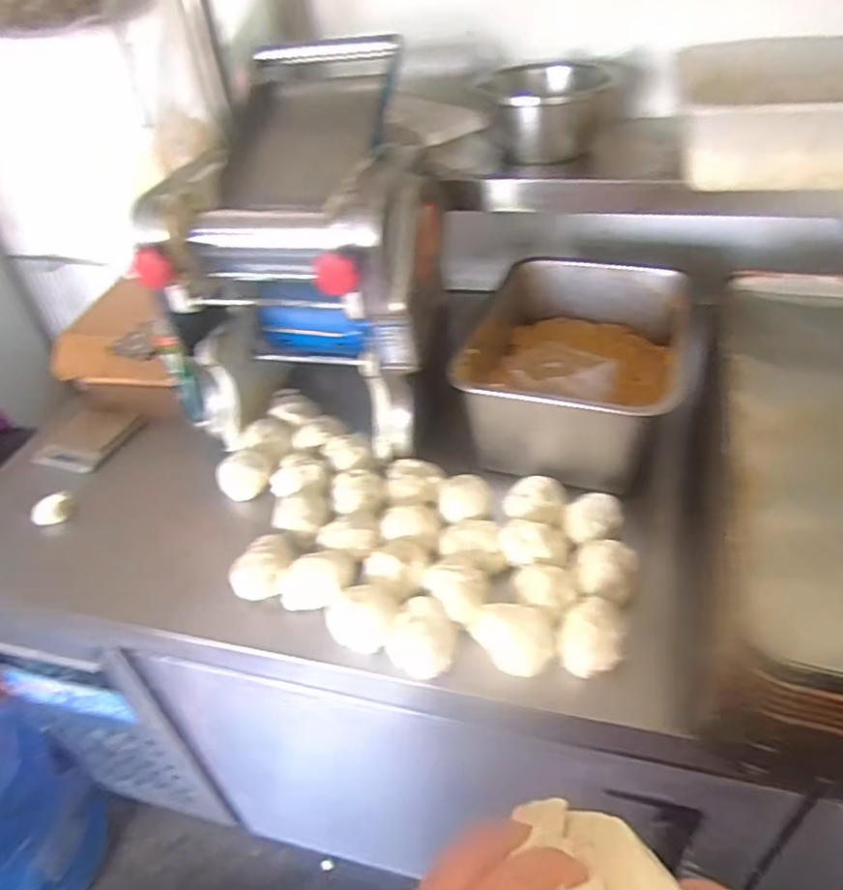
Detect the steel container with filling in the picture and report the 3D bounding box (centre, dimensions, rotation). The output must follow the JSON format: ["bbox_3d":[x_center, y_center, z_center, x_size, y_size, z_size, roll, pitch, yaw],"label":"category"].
[{"bbox_3d":[0.211,-0.115,0.870,0.260,0.153,0.343,11,43,20],"label":"steel container with filling"}]

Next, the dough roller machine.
[{"bbox_3d":[-0.142,-0.244,0.837,0.353,0.390,0.352,9,42,17],"label":"dough roller machine"}]

